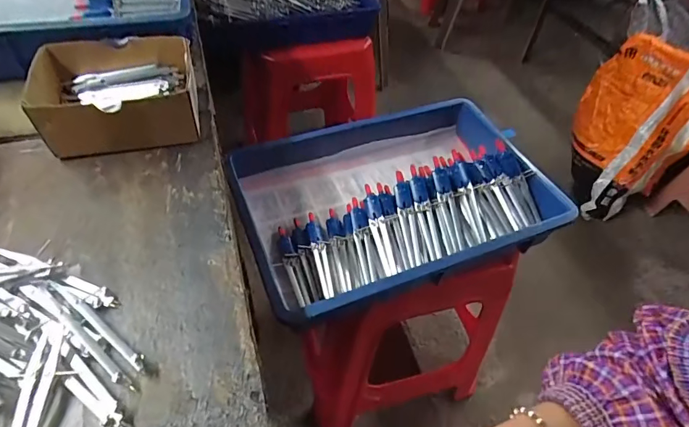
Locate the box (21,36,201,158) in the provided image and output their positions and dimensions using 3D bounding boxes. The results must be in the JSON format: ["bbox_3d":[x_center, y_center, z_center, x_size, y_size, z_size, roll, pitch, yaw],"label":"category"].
[{"bbox_3d":[-0.261,-0.136,0.501,0.163,0.084,0.137,-6,50,-9],"label":"box"}]

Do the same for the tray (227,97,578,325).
[{"bbox_3d":[0.083,-0.020,0.628,0.420,0.096,0.280,-17,53,-17],"label":"tray"}]

